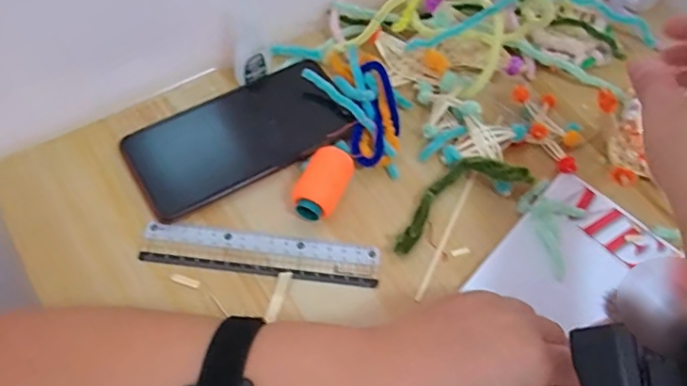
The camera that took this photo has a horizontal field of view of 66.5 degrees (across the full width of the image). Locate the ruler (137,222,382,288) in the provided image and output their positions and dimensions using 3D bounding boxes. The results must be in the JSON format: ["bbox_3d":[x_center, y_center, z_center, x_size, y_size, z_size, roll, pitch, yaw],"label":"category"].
[{"bbox_3d":[-0.054,0.041,0.353,0.155,0.005,0.028,7,62,-2],"label":"ruler"}]

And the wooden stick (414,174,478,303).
[{"bbox_3d":[0.074,0.028,0.374,0.004,0.004,0.111,26,62,10],"label":"wooden stick"}]

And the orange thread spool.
[{"bbox_3d":[-0.014,-0.005,0.368,0.030,0.027,0.051,25,62,8],"label":"orange thread spool"}]

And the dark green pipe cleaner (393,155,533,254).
[{"bbox_3d":[0.077,0.001,0.373,0.106,0.029,0.041,-23,66,-17],"label":"dark green pipe cleaner"}]

